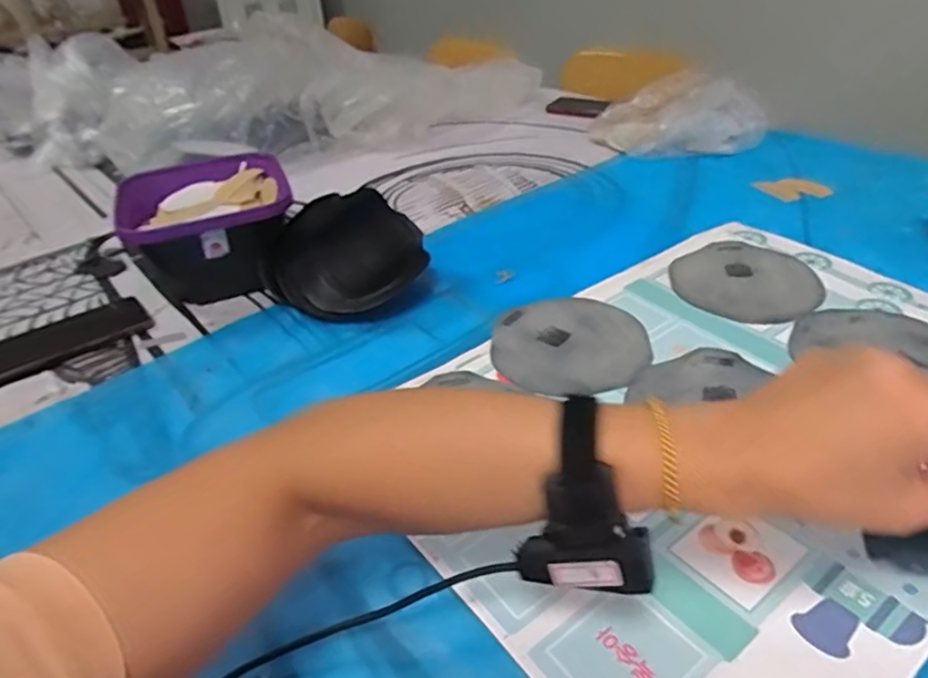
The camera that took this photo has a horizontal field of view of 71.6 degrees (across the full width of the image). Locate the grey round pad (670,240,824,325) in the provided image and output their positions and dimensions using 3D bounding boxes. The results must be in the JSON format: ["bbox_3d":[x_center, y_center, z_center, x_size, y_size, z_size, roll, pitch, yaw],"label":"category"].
[{"bbox_3d":[0.301,-0.067,0.690,0.143,0.007,0.149,9,37,18],"label":"grey round pad"}]

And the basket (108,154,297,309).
[{"bbox_3d":[-0.287,-0.124,0.745,0.182,0.105,0.198,-21,39,-23],"label":"basket"}]

